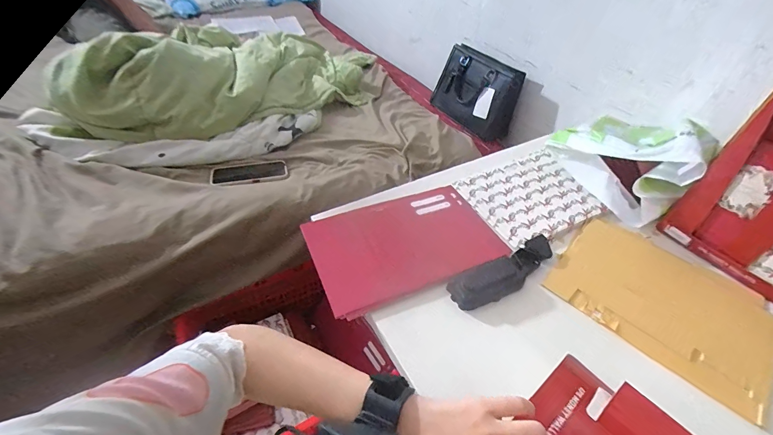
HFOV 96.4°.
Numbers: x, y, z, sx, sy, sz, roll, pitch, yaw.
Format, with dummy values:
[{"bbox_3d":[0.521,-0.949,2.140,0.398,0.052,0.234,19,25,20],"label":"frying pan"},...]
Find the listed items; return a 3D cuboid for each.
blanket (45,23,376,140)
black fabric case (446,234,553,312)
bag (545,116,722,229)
[{"bbox_3d":[-0.406,-0.441,0.982,0.814,0.192,0.461,-31,55,-33],"label":"blanket"},{"bbox_3d":[0.173,0.079,0.496,0.181,0.025,0.052,-20,49,-26],"label":"black fabric case"},{"bbox_3d":[0.466,-0.128,0.641,0.239,0.113,0.215,-22,50,-28],"label":"bag"}]

